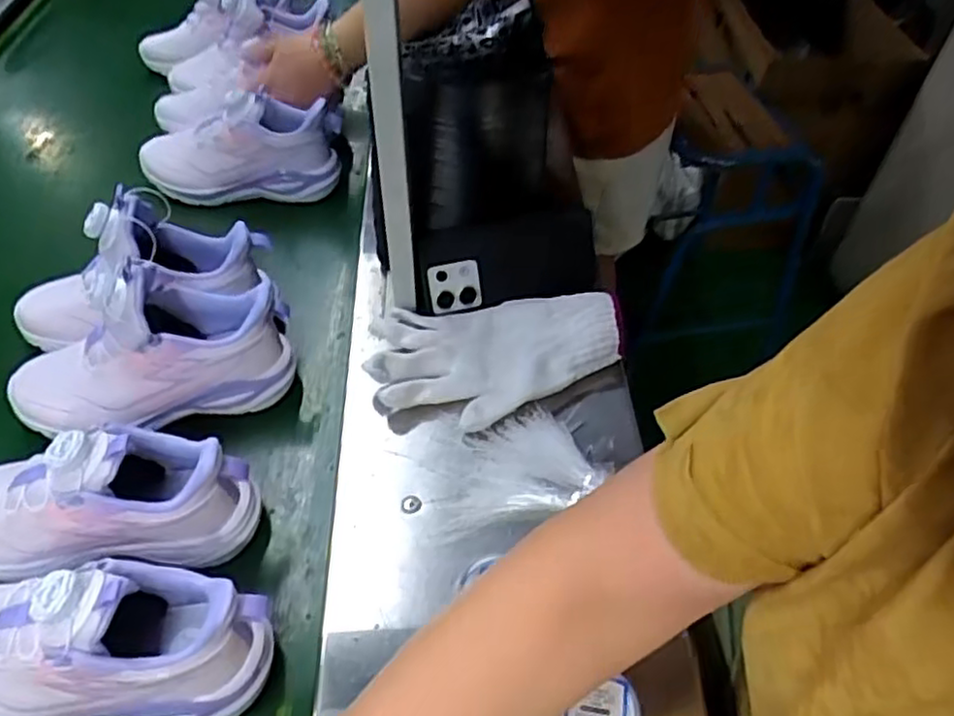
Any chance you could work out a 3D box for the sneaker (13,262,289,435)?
[{"bbox_3d":[-0.263,-0.009,0.552,0.219,0.130,0.088,-9,50,-9],"label":"sneaker"}]

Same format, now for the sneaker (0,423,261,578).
[{"bbox_3d":[-0.266,0.090,0.468,0.225,0.100,0.076,-2,49,-3],"label":"sneaker"}]

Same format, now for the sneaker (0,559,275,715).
[{"bbox_3d":[-0.240,0.172,0.413,0.223,0.113,0.082,2,49,1],"label":"sneaker"}]

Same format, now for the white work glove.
[{"bbox_3d":[0.016,-0.008,0.575,0.204,0.032,0.130,-5,49,-6],"label":"white work glove"}]

